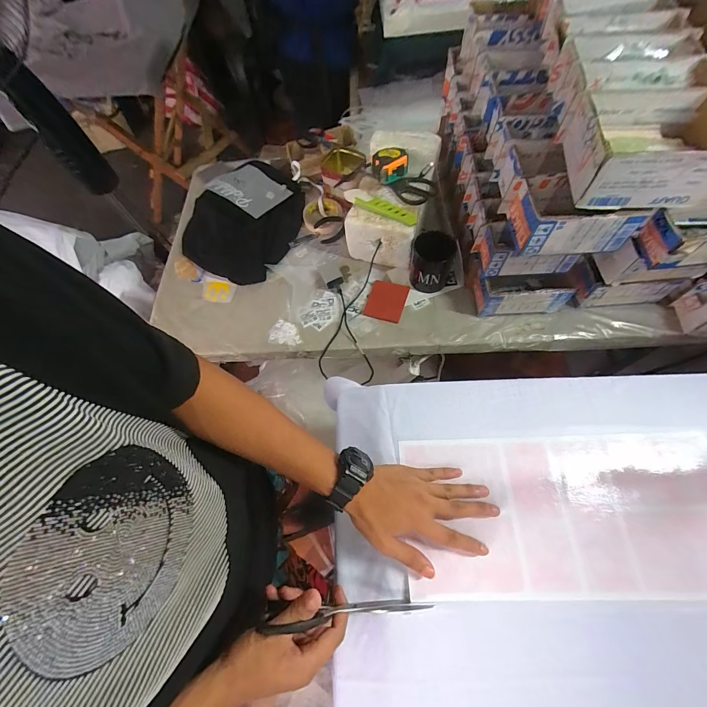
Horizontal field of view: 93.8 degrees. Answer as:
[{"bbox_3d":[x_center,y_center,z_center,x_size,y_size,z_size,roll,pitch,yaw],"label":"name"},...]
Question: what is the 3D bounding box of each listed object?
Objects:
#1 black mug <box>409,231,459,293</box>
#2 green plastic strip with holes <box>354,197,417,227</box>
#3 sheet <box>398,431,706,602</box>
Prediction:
[{"bbox_3d":[0.154,-0.182,0.658,0.080,0.108,0.074,-1,65,3],"label":"black mug"},{"bbox_3d":[0.065,-0.284,0.646,0.129,0.019,0.025,27,70,15],"label":"green plastic strip with holes"},{"bbox_3d":[0.253,0.188,0.393,0.369,0.005,0.171,-3,64,3],"label":"sheet"}]

